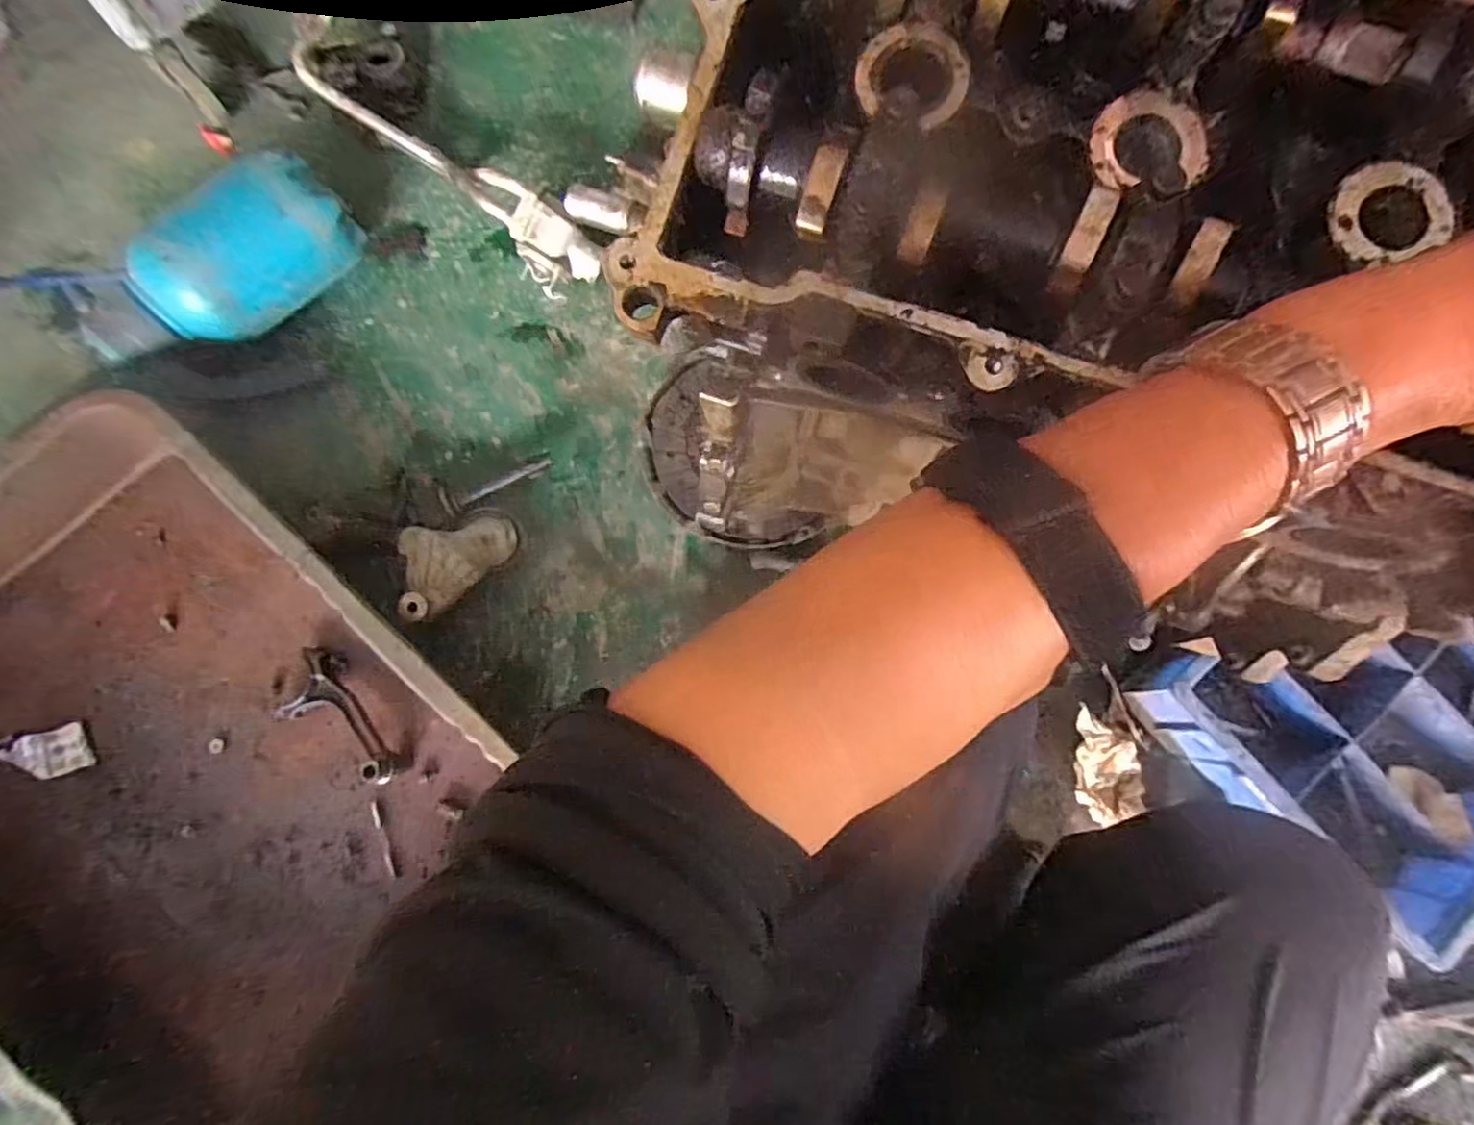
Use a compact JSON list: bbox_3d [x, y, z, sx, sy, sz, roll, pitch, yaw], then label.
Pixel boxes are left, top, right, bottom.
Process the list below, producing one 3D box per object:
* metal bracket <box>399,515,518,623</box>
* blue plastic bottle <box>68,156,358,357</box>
[{"bbox_3d":[-0.293,0.002,0.708,0.120,0.040,0.105,-13,79,-3],"label":"metal bracket"},{"bbox_3d":[-0.554,-0.314,0.712,0.285,0.102,0.100,-34,80,-10],"label":"blue plastic bottle"}]

